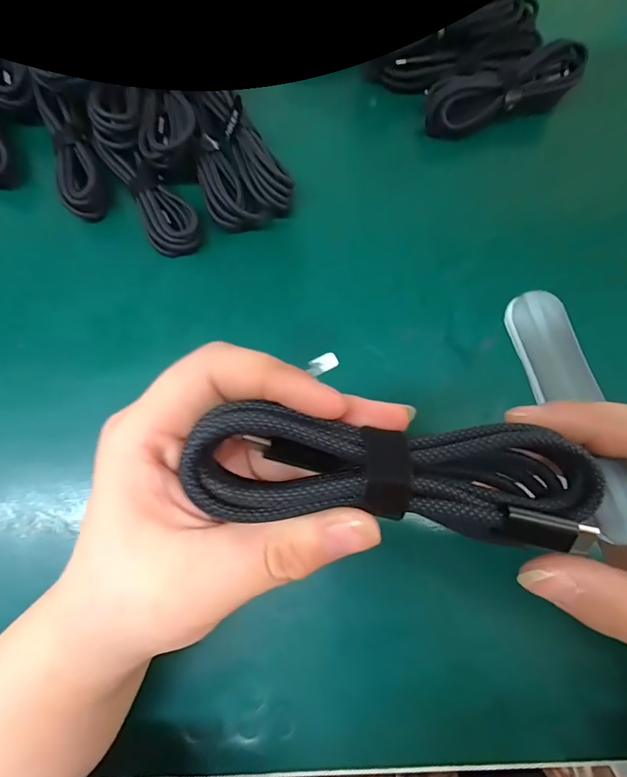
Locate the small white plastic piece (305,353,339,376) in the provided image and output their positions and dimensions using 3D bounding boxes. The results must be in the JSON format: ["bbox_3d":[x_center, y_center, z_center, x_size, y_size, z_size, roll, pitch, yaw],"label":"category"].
[{"bbox_3d":[0.006,-0.016,0.252,0.020,0.004,0.011,-27,79,-6],"label":"small white plastic piece"}]

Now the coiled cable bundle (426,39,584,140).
[{"bbox_3d":[0.131,-0.208,0.282,0.108,0.033,0.034,-21,78,-5],"label":"coiled cable bundle"}]

